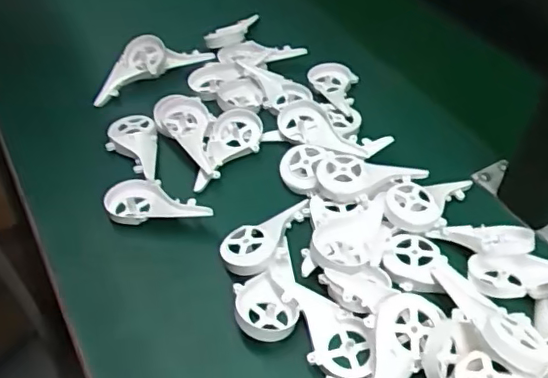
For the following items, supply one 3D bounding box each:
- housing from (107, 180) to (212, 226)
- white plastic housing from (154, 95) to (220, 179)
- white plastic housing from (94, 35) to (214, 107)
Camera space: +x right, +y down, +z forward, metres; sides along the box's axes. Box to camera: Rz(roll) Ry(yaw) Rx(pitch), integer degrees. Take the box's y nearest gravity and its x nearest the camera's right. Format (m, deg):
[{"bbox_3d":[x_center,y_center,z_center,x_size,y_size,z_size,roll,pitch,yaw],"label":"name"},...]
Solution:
[{"bbox_3d":[-0.096,0.011,0.481,0.088,0.018,0.045,-1,47,1],"label":"housing"},{"bbox_3d":[-0.079,-0.049,0.533,0.048,0.021,0.112,-17,49,-13],"label":"white plastic housing"},{"bbox_3d":[-0.138,-0.135,0.603,0.128,0.023,0.057,-30,53,-24],"label":"white plastic housing"}]

